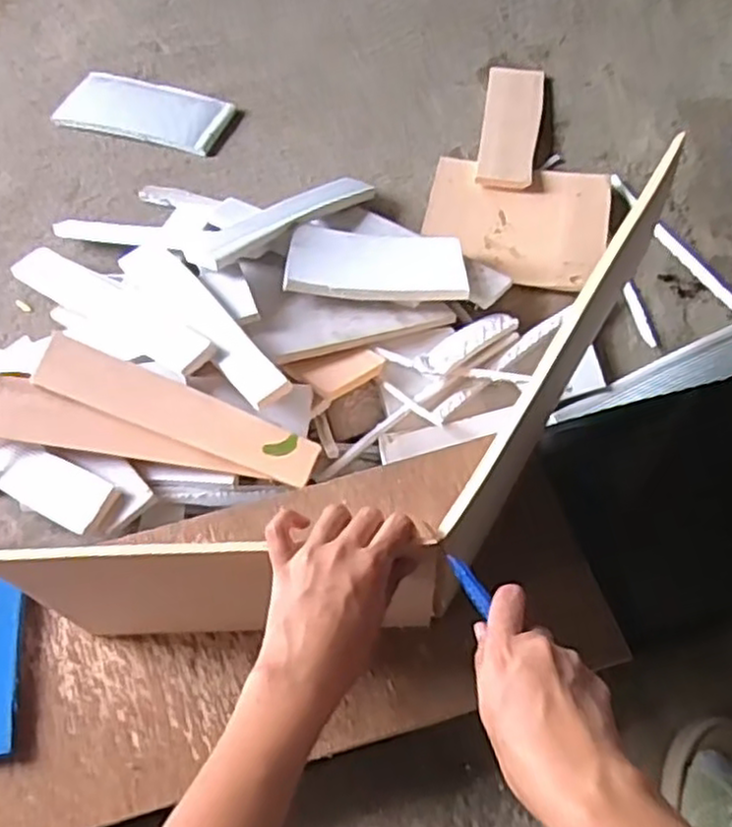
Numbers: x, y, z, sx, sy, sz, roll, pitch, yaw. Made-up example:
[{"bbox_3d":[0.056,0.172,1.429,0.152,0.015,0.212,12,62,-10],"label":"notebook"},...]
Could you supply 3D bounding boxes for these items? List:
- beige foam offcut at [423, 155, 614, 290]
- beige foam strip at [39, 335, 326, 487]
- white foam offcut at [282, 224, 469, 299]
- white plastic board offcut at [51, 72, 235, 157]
[{"bbox_3d":[0.189,-0.248,0.932,0.223,0.028,0.184,13,59,10],"label":"beige foam offcut"},{"bbox_3d":[-0.180,-0.001,0.703,0.279,0.013,0.051,22,90,5],"label":"beige foam strip"},{"bbox_3d":[0.013,-0.172,0.836,0.199,0.027,0.097,0,58,2],"label":"white foam offcut"},{"bbox_3d":[-0.325,-0.441,1.078,0.250,0.022,0.109,16,60,12],"label":"white plastic board offcut"}]

